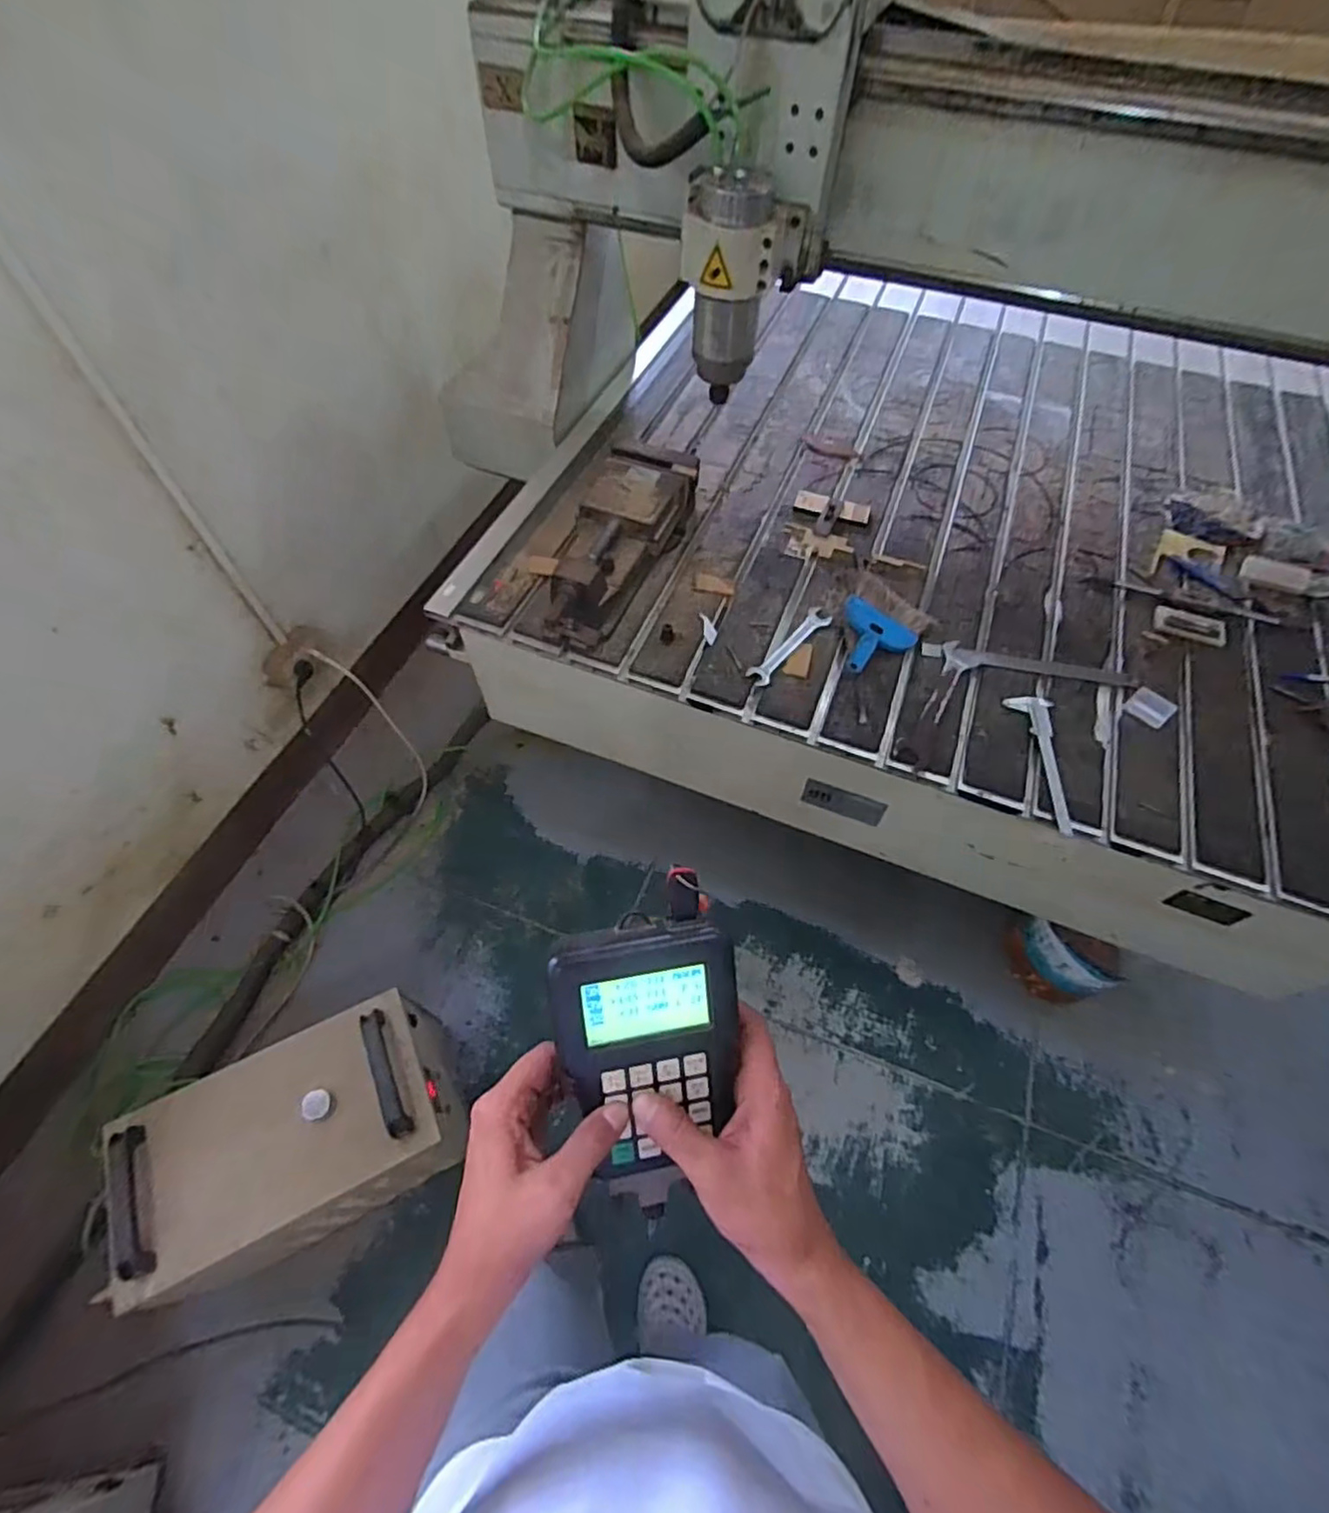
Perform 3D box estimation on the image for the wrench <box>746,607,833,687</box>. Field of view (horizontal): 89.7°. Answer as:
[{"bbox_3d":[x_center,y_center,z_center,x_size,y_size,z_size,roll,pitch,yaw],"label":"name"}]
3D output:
[{"bbox_3d":[0.197,-0.174,1.034,0.039,0.015,0.188,35,64,20],"label":"wrench"}]

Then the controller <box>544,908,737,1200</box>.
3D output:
[{"bbox_3d":[-0.010,0.186,0.395,0.103,0.023,0.175,-3,97,-11],"label":"controller"}]

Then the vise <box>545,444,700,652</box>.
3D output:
[{"bbox_3d":[-0.081,-0.348,1.080,0.136,0.121,0.376,22,60,13],"label":"vise"}]

